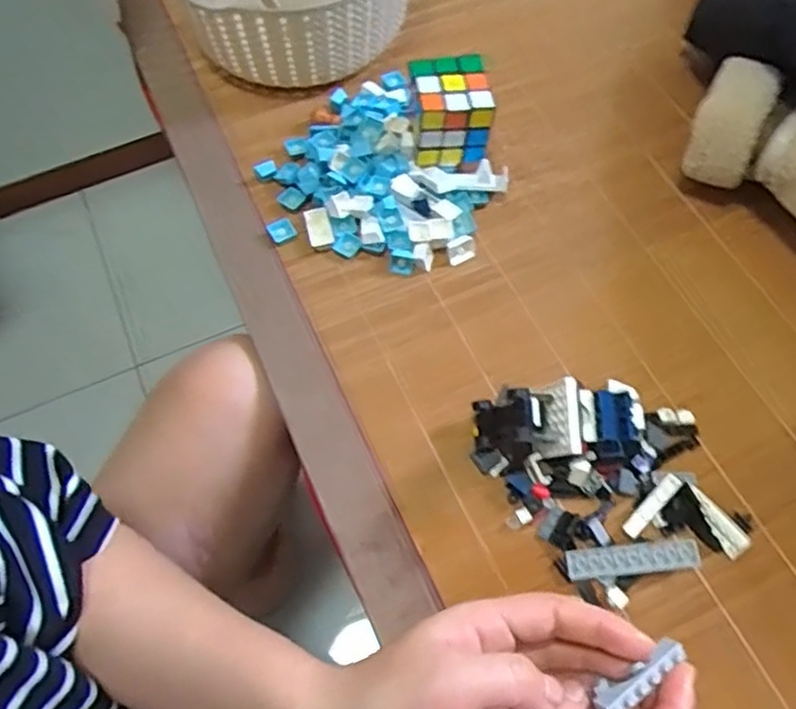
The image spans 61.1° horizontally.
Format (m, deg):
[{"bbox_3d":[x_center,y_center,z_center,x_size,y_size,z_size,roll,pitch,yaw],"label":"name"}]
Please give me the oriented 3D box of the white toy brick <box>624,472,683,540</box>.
[{"bbox_3d":[0.168,0.099,0.443,0.049,0.006,0.012,-41,69,-17],"label":"white toy brick"}]

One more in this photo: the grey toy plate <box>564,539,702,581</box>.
[{"bbox_3d":[0.148,0.130,0.428,0.081,0.004,0.018,-8,78,5],"label":"grey toy plate"}]

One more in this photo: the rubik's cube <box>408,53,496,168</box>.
[{"bbox_3d":[0.044,-0.207,0.565,0.061,0.058,0.057,-8,63,-2],"label":"rubik's cube"}]

